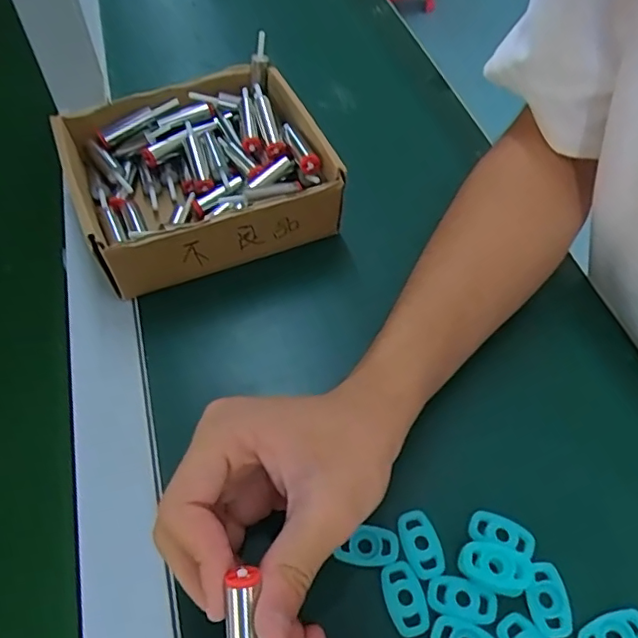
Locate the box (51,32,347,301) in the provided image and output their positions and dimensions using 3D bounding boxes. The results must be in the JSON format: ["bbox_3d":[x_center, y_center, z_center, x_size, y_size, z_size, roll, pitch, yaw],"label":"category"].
[{"bbox_3d":[-0.084,-0.104,0.403,0.172,0.058,0.150,-20,58,-16],"label":"box"}]

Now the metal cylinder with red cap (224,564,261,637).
[{"bbox_3d":[-0.029,0.114,0.213,0.011,0.009,0.038,-3,90,-4],"label":"metal cylinder with red cap"}]

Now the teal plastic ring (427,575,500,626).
[{"bbox_3d":[0.068,0.132,0.267,0.032,0.004,0.018,10,55,5],"label":"teal plastic ring"}]

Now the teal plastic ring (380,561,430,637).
[{"bbox_3d":[0.041,0.132,0.267,0.018,0.004,0.031,-14,56,-12],"label":"teal plastic ring"}]

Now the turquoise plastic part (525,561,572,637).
[{"bbox_3d":[0.107,0.132,0.267,0.018,0.005,0.032,-2,54,-4],"label":"turquoise plastic part"}]

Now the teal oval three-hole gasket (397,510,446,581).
[{"bbox_3d":[0.051,0.112,0.282,0.019,0.004,0.032,-11,55,-10],"label":"teal oval three-hole gasket"}]

